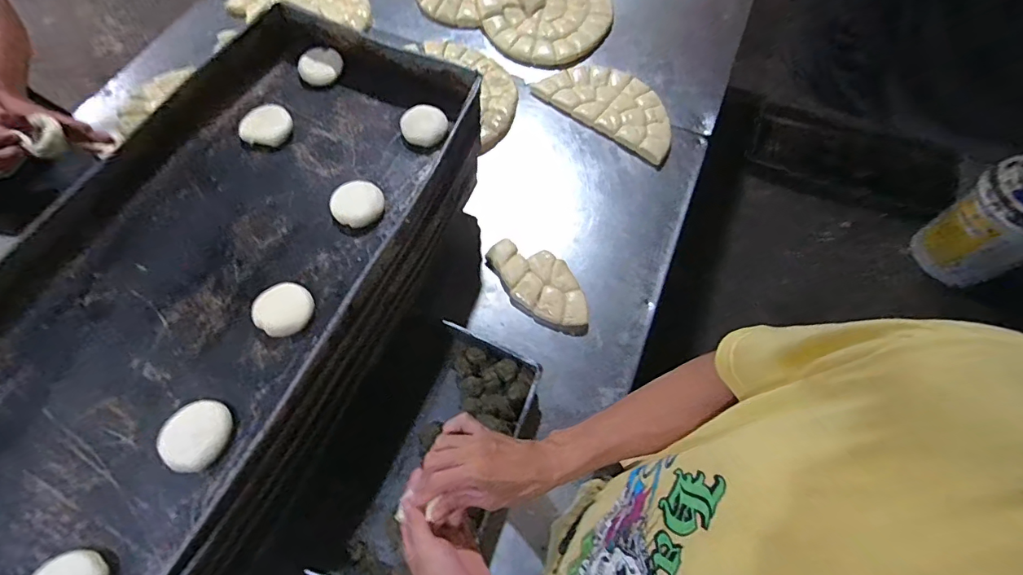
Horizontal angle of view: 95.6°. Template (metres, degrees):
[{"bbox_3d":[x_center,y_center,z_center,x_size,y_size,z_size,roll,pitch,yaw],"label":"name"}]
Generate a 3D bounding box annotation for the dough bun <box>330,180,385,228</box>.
[{"bbox_3d":[-0.206,-0.113,0.618,0.066,0.020,0.062,1,69,-2],"label":"dough bun"}]

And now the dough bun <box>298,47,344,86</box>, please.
[{"bbox_3d":[-0.298,-0.346,0.725,0.065,0.019,0.056,-32,73,-13],"label":"dough bun"}]

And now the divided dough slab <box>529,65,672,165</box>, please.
[{"bbox_3d":[0.214,-0.392,0.978,0.310,0.024,0.157,35,70,15],"label":"divided dough slab"}]

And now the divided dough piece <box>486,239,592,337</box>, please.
[{"bbox_3d":[0.054,-0.004,0.810,0.107,0.021,0.205,-29,68,-13],"label":"divided dough piece"}]

